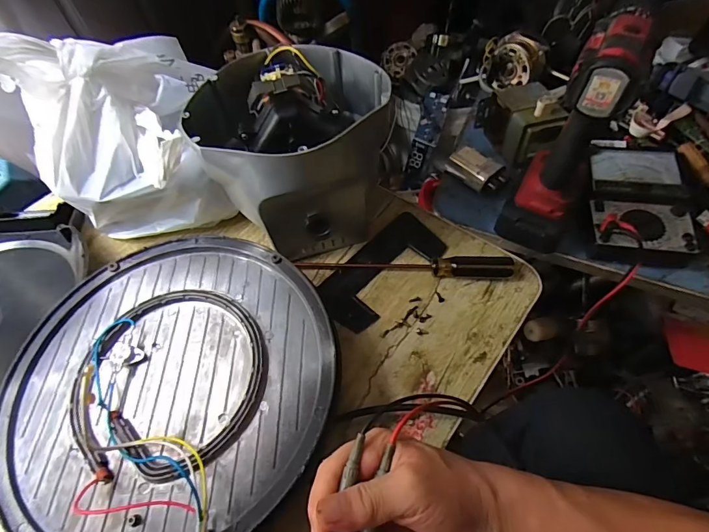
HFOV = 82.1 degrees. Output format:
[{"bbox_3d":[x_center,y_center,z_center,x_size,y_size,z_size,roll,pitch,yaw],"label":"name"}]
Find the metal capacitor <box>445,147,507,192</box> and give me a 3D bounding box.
[{"bbox_3d":[0.169,-0.134,0.567,0.040,0.024,0.075,-40,65,-20],"label":"metal capacitor"}]

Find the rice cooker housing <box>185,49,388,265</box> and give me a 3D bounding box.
[{"bbox_3d":[-0.077,-0.151,0.501,0.209,0.175,0.225,-10,58,-4],"label":"rice cooker housing"}]

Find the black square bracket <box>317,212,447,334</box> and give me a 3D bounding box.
[{"bbox_3d":[0.034,0.003,0.501,0.082,0.009,0.172,39,67,23],"label":"black square bracket"}]

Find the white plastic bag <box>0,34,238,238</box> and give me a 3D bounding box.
[{"bbox_3d":[-0.304,-0.185,0.498,0.261,0.221,0.272,-2,58,1],"label":"white plastic bag"}]

